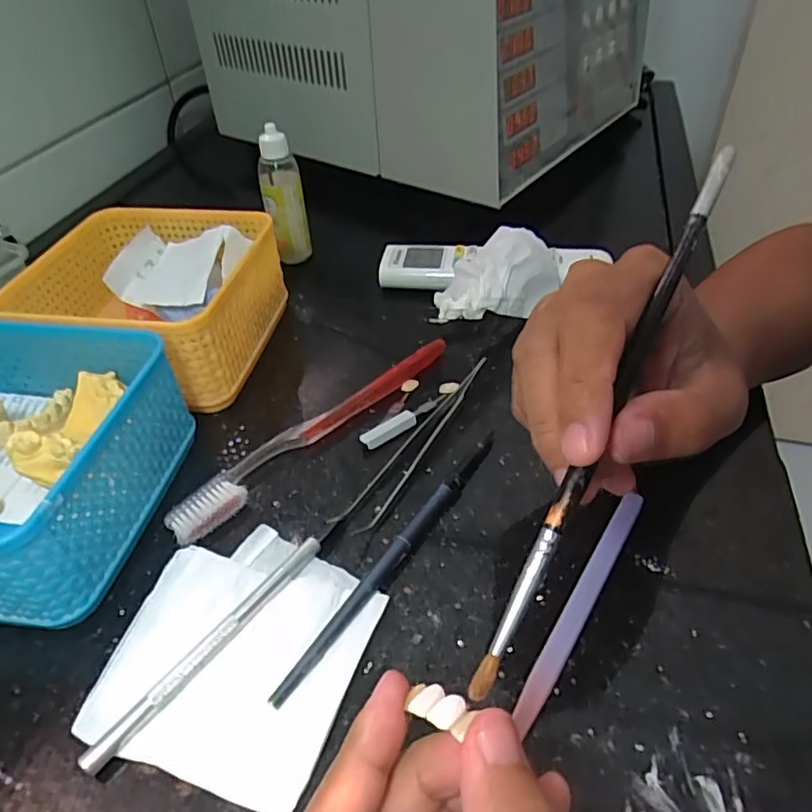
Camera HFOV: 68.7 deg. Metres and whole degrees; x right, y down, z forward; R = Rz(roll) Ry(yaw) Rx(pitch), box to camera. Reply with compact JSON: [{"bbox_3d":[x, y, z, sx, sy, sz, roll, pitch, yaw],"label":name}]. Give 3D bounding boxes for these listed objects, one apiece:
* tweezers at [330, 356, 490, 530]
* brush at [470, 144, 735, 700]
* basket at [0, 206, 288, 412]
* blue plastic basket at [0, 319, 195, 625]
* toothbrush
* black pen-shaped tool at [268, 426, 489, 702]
[{"bbox_3d":[0.009,0.016,0.318,0.019,0.010,0.131,22,48,27],"label":"tweezers"},{"bbox_3d":[0.063,-0.002,0.181,0.006,0.004,0.188,23,79,27],"label":"brush"},{"bbox_3d":[-0.159,-0.063,0.378,0.131,0.073,0.131,5,42,10],"label":"basket"},{"bbox_3d":[-0.188,0.025,0.281,0.129,0.066,0.129,4,42,9],"label":"blue plastic basket"},{"bbox_3d":[-0.046,0.010,0.326,0.021,0.012,0.186,31,52,33],"label":"toothbrush"},{"bbox_3d":[-0.002,0.064,0.269,0.008,0.009,0.162,24,49,28],"label":"black pen-shaped tool"}]

